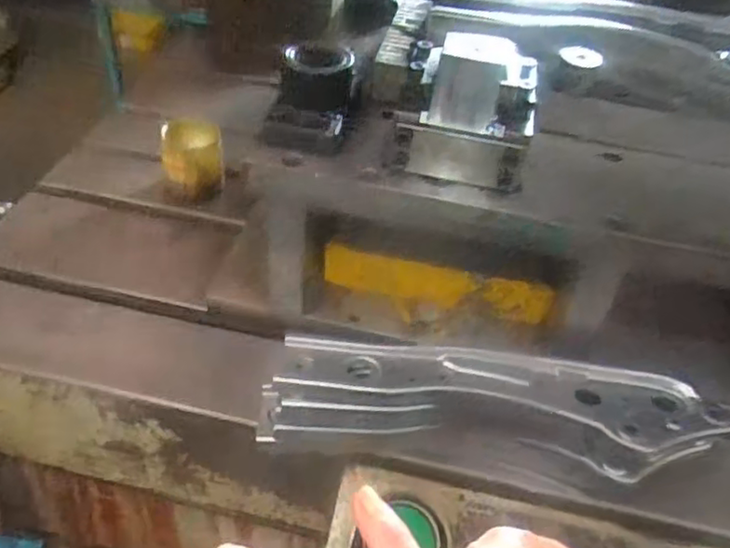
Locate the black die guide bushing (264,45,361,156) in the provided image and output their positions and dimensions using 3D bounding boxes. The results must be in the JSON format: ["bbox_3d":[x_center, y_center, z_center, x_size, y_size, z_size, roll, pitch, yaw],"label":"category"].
[{"bbox_3d":[-0.055,-0.172,0.664,0.082,0.077,0.080,8,42,1],"label":"black die guide bushing"}]

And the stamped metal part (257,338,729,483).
[{"bbox_3d":[0.116,0.135,0.667,0.441,0.086,0.116,7,42,0],"label":"stamped metal part"}]

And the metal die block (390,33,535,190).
[{"bbox_3d":[0.097,-0.162,0.644,0.127,0.095,0.120,11,43,4],"label":"metal die block"}]

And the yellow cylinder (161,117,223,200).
[{"bbox_3d":[-0.241,-0.161,0.938,0.082,0.081,0.075,-2,43,-10],"label":"yellow cylinder"}]

